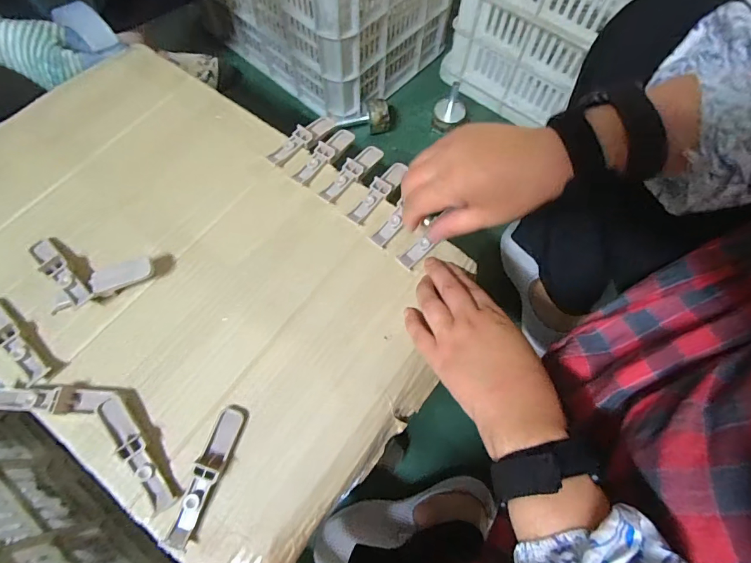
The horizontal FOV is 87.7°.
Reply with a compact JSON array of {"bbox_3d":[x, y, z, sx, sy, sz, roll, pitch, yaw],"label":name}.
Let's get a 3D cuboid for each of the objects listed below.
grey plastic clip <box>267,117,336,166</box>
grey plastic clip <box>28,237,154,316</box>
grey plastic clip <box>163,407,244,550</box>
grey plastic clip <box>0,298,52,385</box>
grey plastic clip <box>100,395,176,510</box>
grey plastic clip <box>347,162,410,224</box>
[{"bbox_3d":[-0.078,-0.155,0.429,0.024,0.019,0.090,32,72,10],"label":"grey plastic clip"},{"bbox_3d":[-0.268,-0.003,0.357,0.125,0.020,0.062,12,69,3],"label":"grey plastic clip"},{"bbox_3d":[-0.131,0.148,0.301,0.022,0.015,0.098,18,70,5],"label":"grey plastic clip"},{"bbox_3d":[-0.311,0.048,0.333,0.095,0.013,0.021,41,74,13],"label":"grey plastic clip"},{"bbox_3d":[-0.188,0.132,0.306,0.018,0.014,0.097,-38,74,-14],"label":"grey plastic clip"},{"bbox_3d":[0.006,-0.096,0.407,0.021,0.017,0.094,30,59,12],"label":"grey plastic clip"}]

